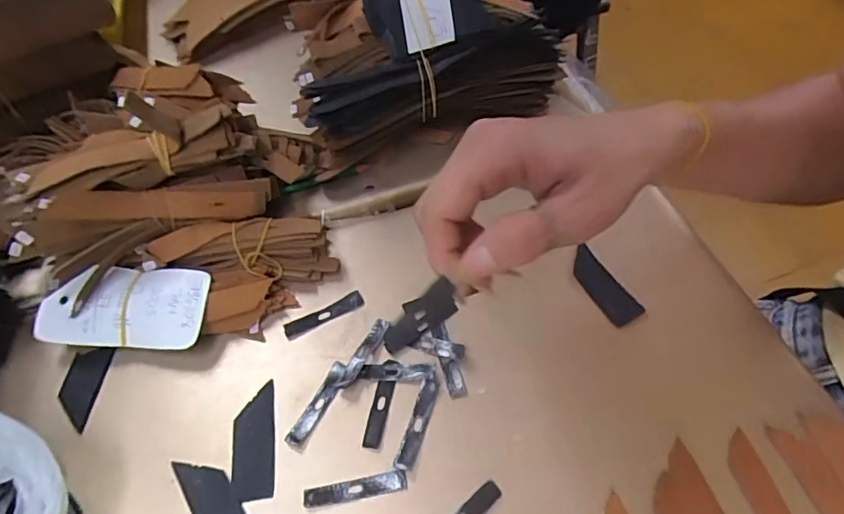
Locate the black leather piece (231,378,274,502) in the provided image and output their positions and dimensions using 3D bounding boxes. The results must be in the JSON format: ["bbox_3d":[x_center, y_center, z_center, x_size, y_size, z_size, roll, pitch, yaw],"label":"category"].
[{"bbox_3d":[-0.096,0.103,0.305,0.023,0.004,0.064,-8,53,-3],"label":"black leather piece"}]

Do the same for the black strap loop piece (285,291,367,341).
[{"bbox_3d":[-0.064,0.037,0.350,0.053,0.004,0.012,-24,55,-15],"label":"black strap loop piece"}]

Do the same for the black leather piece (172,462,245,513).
[{"bbox_3d":[-0.110,0.131,0.285,0.022,0.004,0.063,-31,57,-19],"label":"black leather piece"}]

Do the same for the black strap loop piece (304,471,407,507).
[{"bbox_3d":[-0.036,0.122,0.285,0.054,0.004,0.010,-9,53,-4],"label":"black strap loop piece"}]

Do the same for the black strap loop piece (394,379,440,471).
[{"bbox_3d":[-0.002,0.093,0.304,0.010,0.004,0.053,16,56,15],"label":"black strap loop piece"}]

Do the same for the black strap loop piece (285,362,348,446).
[{"bbox_3d":[-0.060,0.084,0.313,0.013,0.008,0.052,21,57,18],"label":"black strap loop piece"}]

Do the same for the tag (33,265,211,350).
[{"bbox_3d":[-0.186,0.030,0.336,0.100,0.010,0.050,3,71,2],"label":"tag"}]

